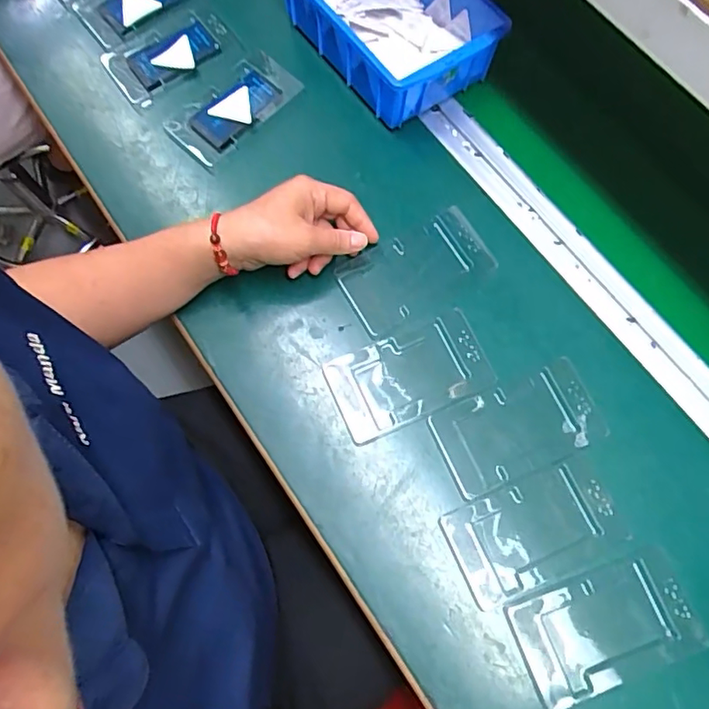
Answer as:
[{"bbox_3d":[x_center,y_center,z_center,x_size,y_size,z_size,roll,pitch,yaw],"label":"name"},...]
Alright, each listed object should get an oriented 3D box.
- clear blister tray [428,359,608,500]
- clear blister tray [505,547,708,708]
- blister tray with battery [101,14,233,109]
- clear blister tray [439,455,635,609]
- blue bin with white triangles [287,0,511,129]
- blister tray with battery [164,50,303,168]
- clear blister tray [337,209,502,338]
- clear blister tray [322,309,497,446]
[{"bbox_3d":[0.132,0.059,0.453,0.128,0.007,0.071,-22,73,-6],"label":"clear blister tray"},{"bbox_3d":[0.183,0.197,0.410,0.127,0.006,0.073,-20,73,-5],"label":"clear blister tray"},{"bbox_3d":[-0.189,-0.308,0.572,0.121,0.010,0.074,-32,74,-9],"label":"blister tray with battery"},{"bbox_3d":[0.137,0.134,0.433,0.127,0.008,0.070,-23,73,-6],"label":"clear blister tray"},{"bbox_3d":[0.034,-0.326,0.546,0.136,0.066,0.203,-34,74,-9],"label":"blue bin with white triangles"},{"bbox_3d":[-0.116,-0.245,0.550,0.072,0.010,0.125,43,78,14],"label":"blister tray with battery"},{"bbox_3d":[0.054,-0.073,0.495,0.128,0.010,0.075,-29,74,-8],"label":"clear blister tray"},{"bbox_3d":[0.046,0.017,0.468,0.126,0.008,0.074,-23,73,-6],"label":"clear blister tray"}]

